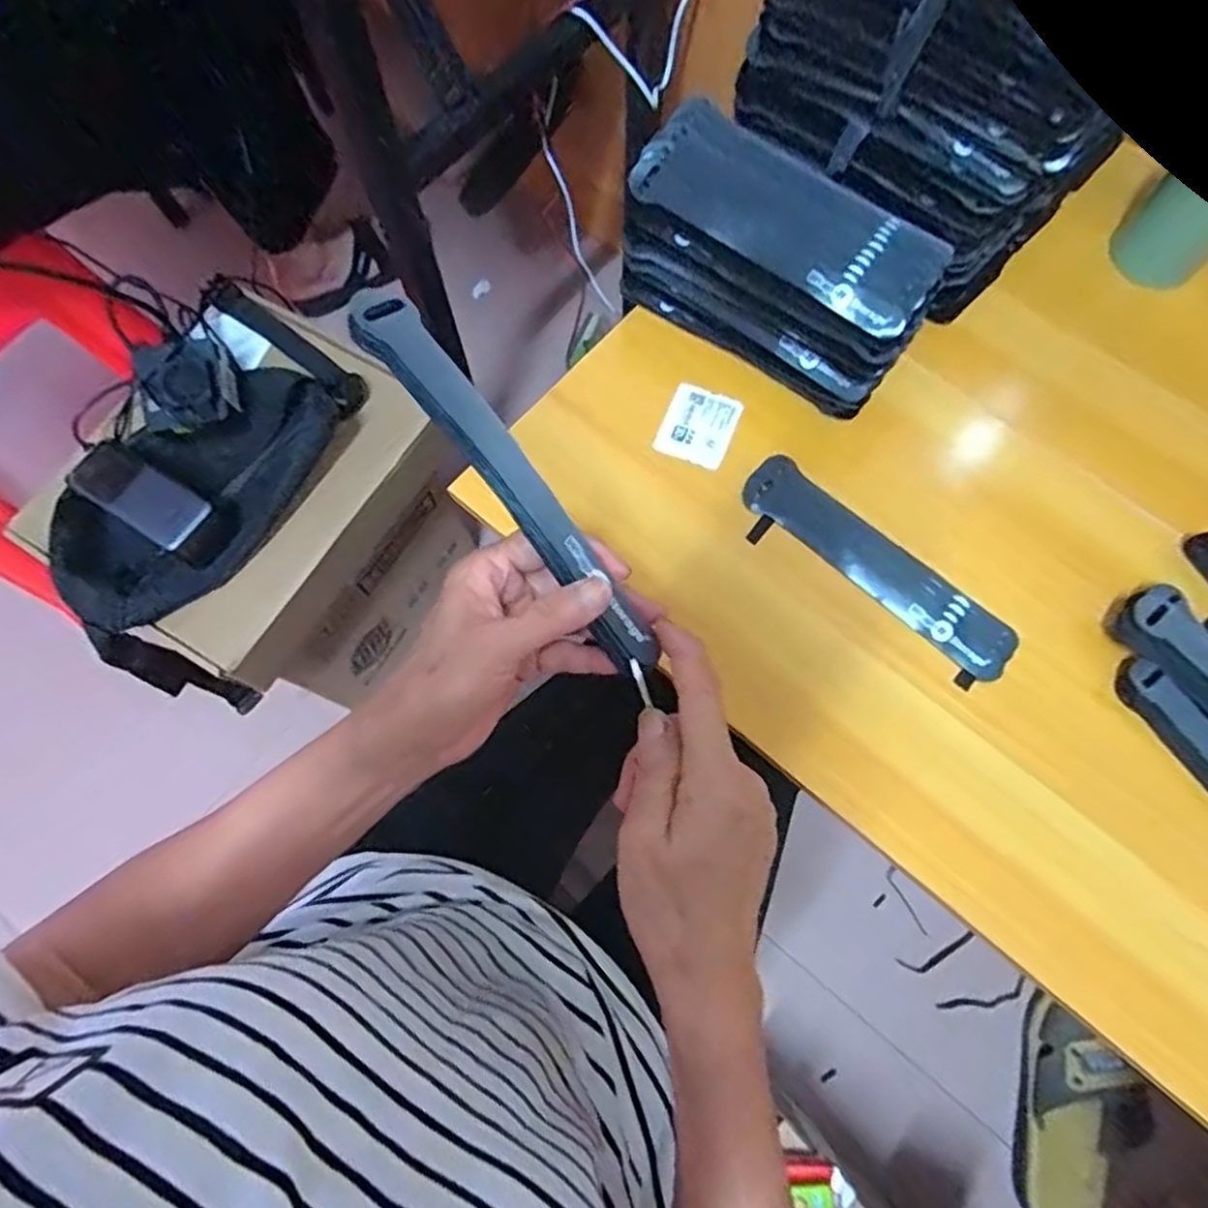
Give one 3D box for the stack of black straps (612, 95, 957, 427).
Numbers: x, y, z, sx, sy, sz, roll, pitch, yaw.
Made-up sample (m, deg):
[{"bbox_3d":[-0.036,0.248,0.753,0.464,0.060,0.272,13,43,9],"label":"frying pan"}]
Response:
[{"bbox_3d":[0.121,-0.235,0.479,0.208,0.095,0.104,34,76,11],"label":"stack of black straps"}]

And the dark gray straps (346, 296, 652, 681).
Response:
[{"bbox_3d":[-0.038,-0.050,0.301,0.028,0.015,0.191,-38,94,-10],"label":"dark gray straps"}]

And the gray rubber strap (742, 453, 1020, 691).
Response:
[{"bbox_3d":[0.178,-0.023,0.462,0.199,0.005,0.057,40,77,12],"label":"gray rubber strap"}]

